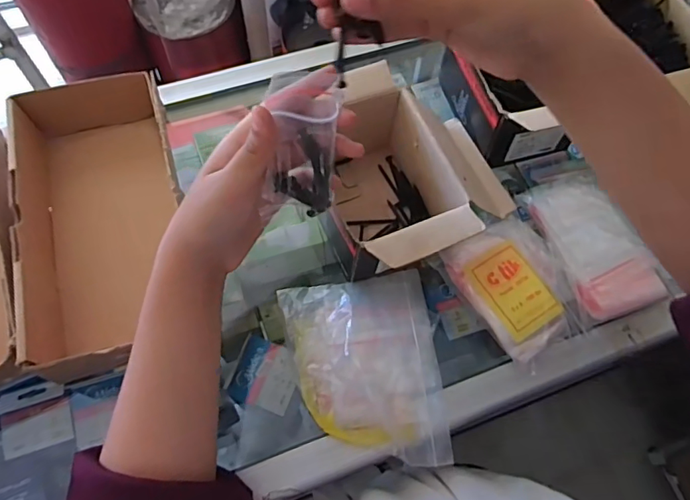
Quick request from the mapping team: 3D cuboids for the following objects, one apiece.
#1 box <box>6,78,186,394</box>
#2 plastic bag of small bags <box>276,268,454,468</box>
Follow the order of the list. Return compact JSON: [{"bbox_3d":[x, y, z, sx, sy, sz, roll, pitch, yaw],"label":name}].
[{"bbox_3d":[-0.191,-0.030,0.411,0.122,0.056,0.244,-16,67,-9],"label":"box"},{"bbox_3d":[0.016,0.087,0.380,0.108,0.021,0.144,-8,66,-6],"label":"plastic bag of small bags"}]

